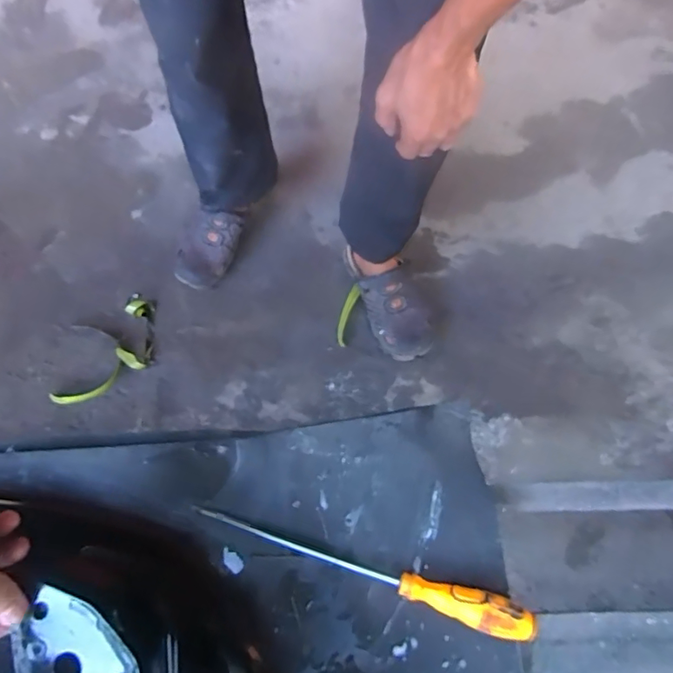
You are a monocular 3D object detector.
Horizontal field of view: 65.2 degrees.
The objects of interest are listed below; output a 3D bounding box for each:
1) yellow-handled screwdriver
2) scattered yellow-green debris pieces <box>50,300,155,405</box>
[{"bbox_3d":[0.017,0.193,0.446,0.289,0.033,0.029,18,69,7],"label":"yellow-handled screwdriver"},{"bbox_3d":[-0.399,0.035,0.946,0.105,0.029,0.232,28,70,10],"label":"scattered yellow-green debris pieces"}]

